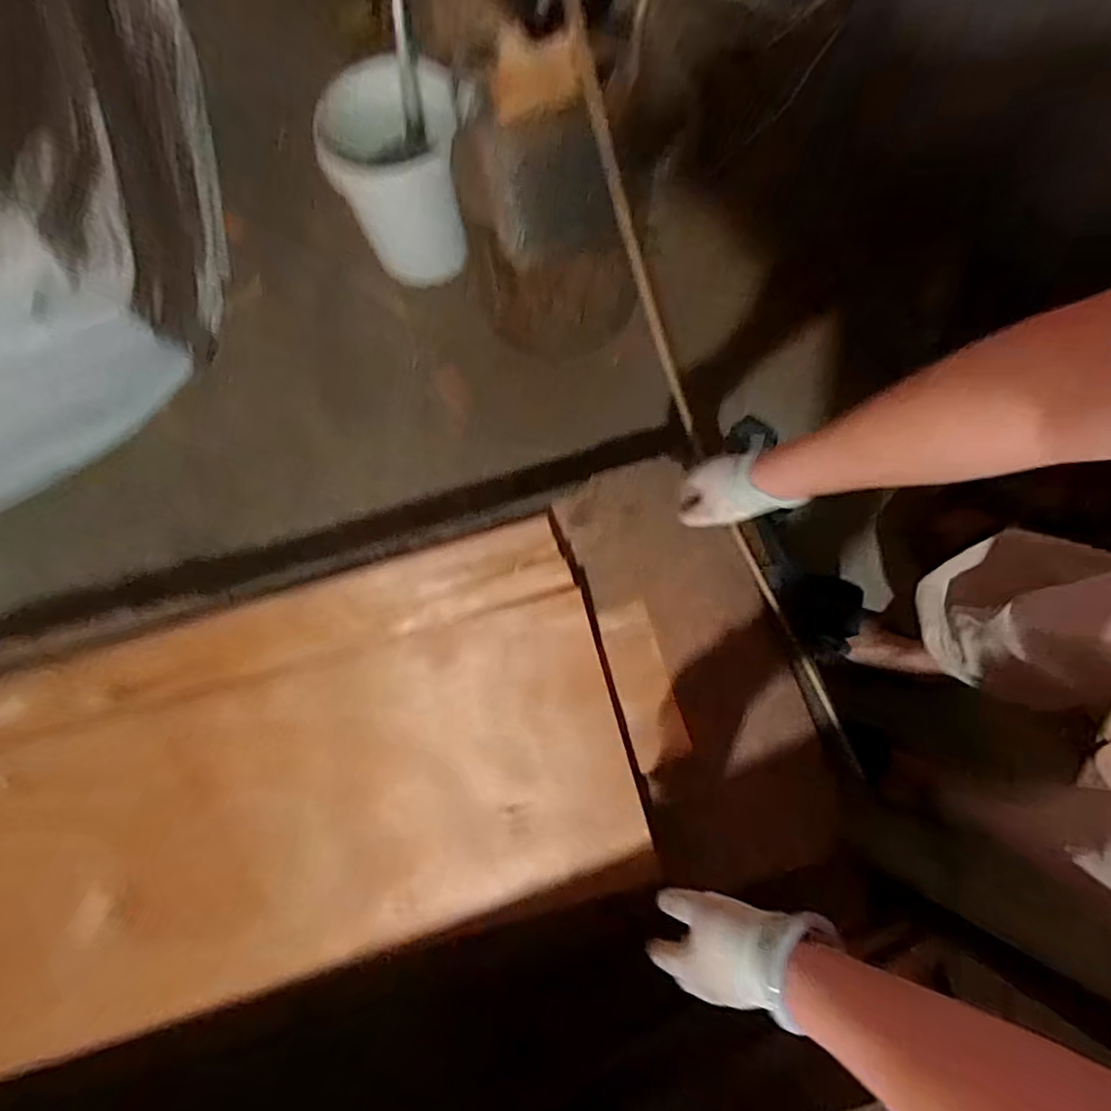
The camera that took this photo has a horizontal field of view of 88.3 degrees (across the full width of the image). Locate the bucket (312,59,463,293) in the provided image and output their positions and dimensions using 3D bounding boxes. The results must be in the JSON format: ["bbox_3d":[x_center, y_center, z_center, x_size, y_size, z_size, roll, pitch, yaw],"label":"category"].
[{"bbox_3d":[-0.277,-0.685,1.035,0.231,0.264,0.255,-2,74,2],"label":"bucket"}]

